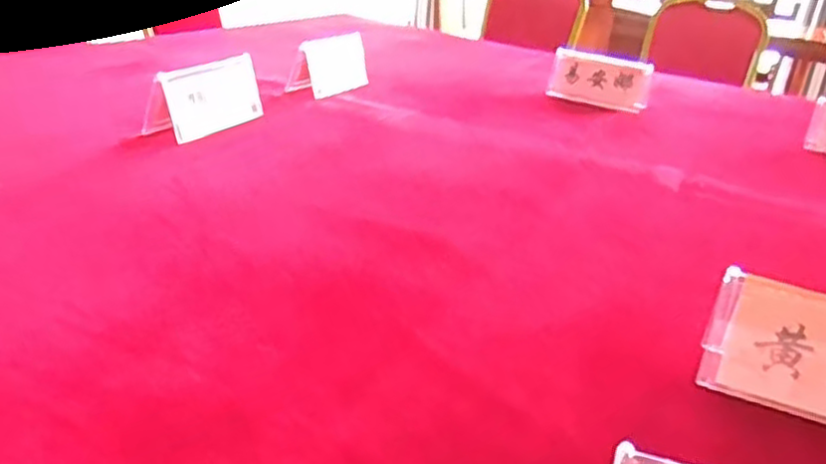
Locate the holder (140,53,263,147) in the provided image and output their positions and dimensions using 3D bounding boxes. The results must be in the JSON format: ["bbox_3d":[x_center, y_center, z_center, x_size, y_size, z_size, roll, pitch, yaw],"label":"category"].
[{"bbox_3d":[-0.330,-0.219,1.143,0.083,0.100,0.233,12,24,15],"label":"holder"}]

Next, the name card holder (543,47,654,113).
[{"bbox_3d":[0.434,-0.358,1.667,0.227,0.117,0.052,15,24,21],"label":"name card holder"}]

